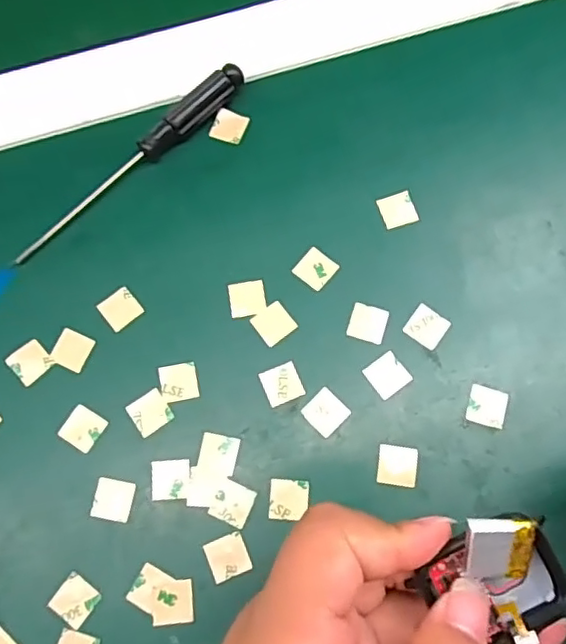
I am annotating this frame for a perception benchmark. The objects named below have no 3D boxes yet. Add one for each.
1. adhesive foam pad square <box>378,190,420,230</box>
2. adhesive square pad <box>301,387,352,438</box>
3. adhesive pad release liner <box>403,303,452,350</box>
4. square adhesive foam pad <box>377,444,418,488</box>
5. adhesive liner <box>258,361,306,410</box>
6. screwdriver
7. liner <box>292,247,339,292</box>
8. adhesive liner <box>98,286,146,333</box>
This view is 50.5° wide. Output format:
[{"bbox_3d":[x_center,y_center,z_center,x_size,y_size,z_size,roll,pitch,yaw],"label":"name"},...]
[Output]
[{"bbox_3d":[0.053,-0.051,0.274,0.016,0.004,0.015,-17,76,-3],"label":"adhesive foam pad square"},{"bbox_3d":[0.018,0.038,0.251,0.015,0.004,0.016,-42,76,-14],"label":"adhesive square pad"},{"bbox_3d":[0.062,0.002,0.260,0.016,0.004,0.016,36,79,10],"label":"adhesive pad release liner"},{"bbox_3d":[0.047,0.058,0.244,0.016,0.004,0.016,7,73,0],"label":"square adhesive foam pad"},{"bbox_3d":[0.000,0.026,0.254,0.016,0.004,0.016,-21,75,-9],"label":"adhesive liner"},{"bbox_3d":[-0.070,-0.074,0.276,0.131,0.016,0.012,-42,77,-11],"label":"screwdriver"},{"bbox_3d":[0.015,-0.024,0.268,0.016,0.004,0.016,38,78,12],"label":"liner"},{"bbox_3d":[-0.071,-0.006,0.265,0.016,0.004,0.015,-37,83,-17],"label":"adhesive liner"}]

